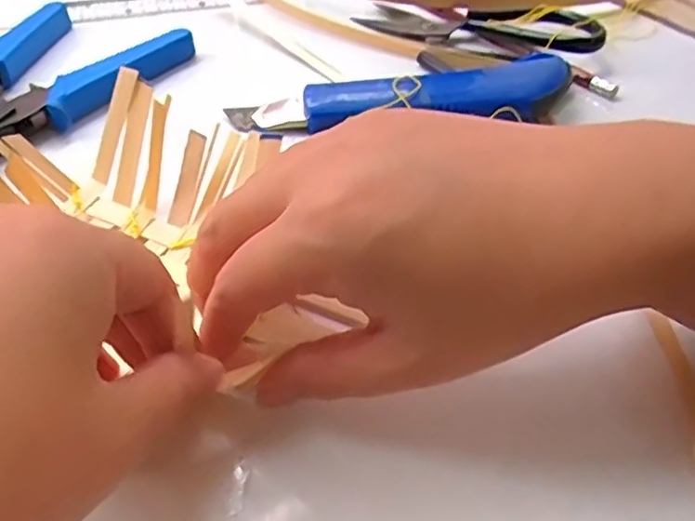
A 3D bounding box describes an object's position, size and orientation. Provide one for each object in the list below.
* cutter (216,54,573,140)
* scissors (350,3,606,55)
[{"bbox_3d":[0.029,-0.082,0.331,0.173,0.023,0.034,-5,45,-7],"label":"cutter"},{"bbox_3d":[0.083,-0.151,0.406,0.148,0.019,0.055,16,46,15],"label":"scissors"}]

